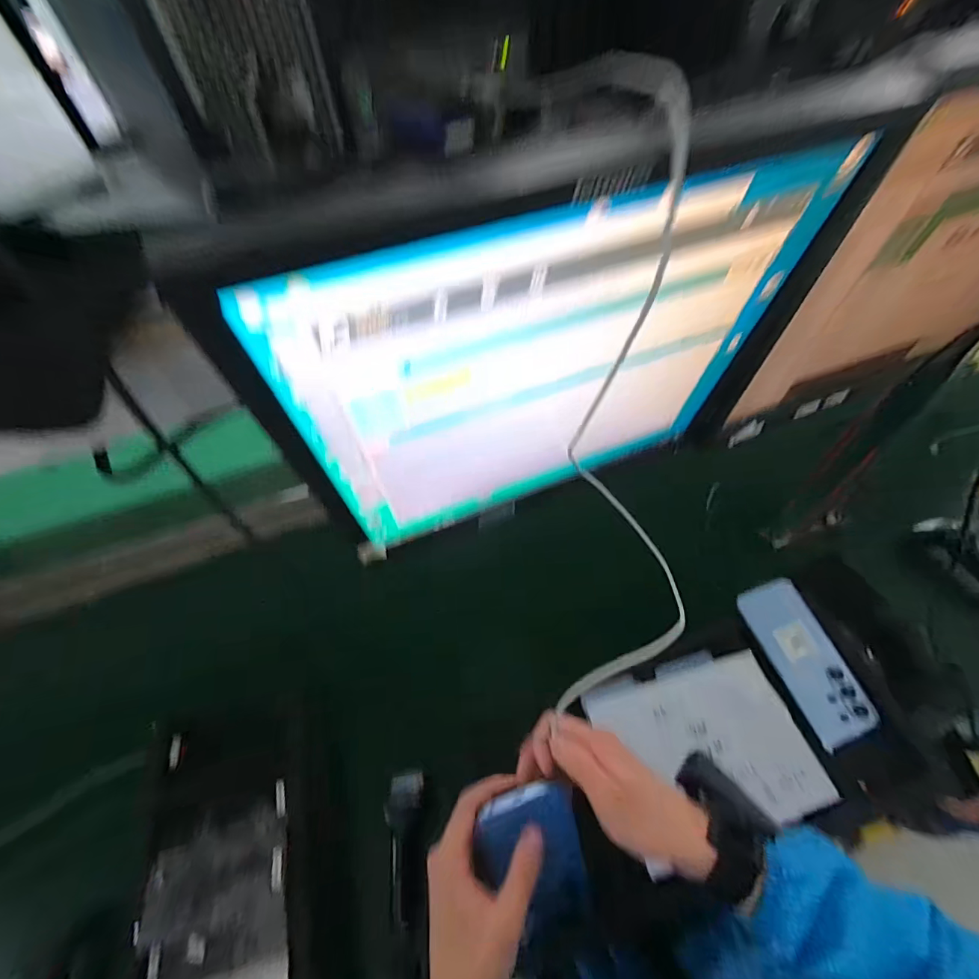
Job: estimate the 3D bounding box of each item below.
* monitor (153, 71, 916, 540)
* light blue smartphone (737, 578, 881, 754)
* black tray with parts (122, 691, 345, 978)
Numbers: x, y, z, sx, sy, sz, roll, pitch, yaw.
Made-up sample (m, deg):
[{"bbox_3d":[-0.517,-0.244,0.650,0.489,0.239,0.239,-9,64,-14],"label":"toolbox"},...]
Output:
[{"bbox_3d":[0.055,-0.072,0.304,0.374,0.280,0.062,-22,54,-11],"label":"monitor"},{"bbox_3d":[0.373,0.198,0.505,0.080,0.007,0.176,-22,67,-2],"label":"light blue smartphone"},{"bbox_3d":[-0.337,0.515,0.548,0.280,0.059,0.469,-16,53,-7],"label":"black tray with parts"}]

